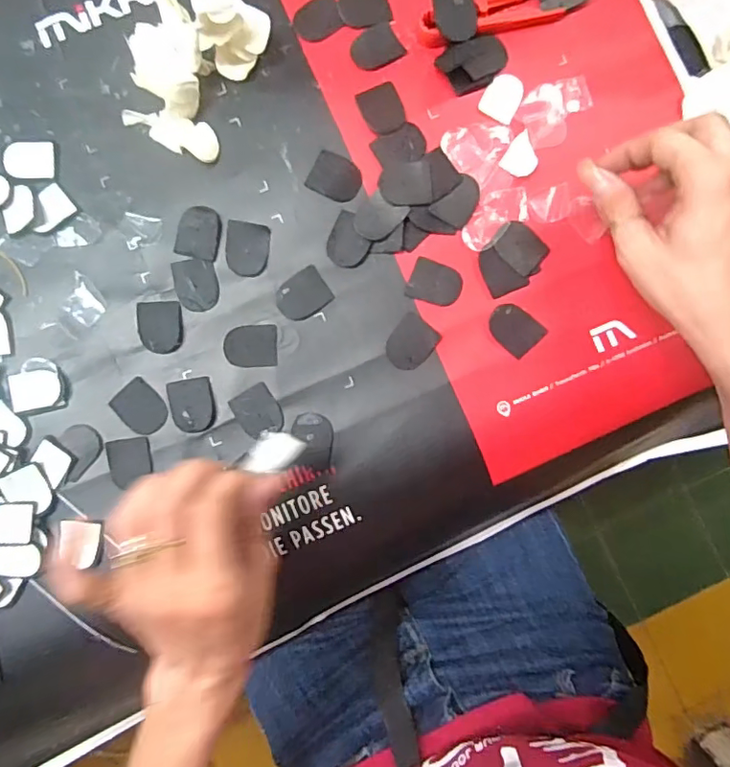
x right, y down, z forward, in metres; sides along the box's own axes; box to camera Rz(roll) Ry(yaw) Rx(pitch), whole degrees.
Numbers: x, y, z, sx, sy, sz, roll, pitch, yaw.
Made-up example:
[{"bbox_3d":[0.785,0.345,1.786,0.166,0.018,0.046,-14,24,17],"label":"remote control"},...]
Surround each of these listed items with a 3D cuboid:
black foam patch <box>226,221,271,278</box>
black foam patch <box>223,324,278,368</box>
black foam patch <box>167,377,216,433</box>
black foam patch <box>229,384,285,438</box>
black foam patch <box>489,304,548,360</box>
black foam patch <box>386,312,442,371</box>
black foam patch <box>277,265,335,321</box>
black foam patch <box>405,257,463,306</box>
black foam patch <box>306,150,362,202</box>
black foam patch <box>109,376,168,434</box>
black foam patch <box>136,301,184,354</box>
[{"bbox_3d":[-0.077,-0.088,0.353,0.028,0.004,0.034,6,93,-2],"label":"black foam patch"},{"bbox_3d":[-0.074,-0.024,0.351,0.034,0.004,0.027,-5,89,-1],"label":"black foam patch"},{"bbox_3d":[-0.112,0.014,0.348,0.028,0.004,0.034,-10,89,-1],"label":"black foam patch"},{"bbox_3d":[-0.069,0.019,0.351,0.027,0.004,0.033,-33,89,-1],"label":"black foam patch"},{"bbox_3d":[0.098,-0.036,0.351,0.034,0.004,0.027,43,89,1],"label":"black foam patch"},{"bbox_3d":[0.030,-0.027,0.353,0.028,0.004,0.034,41,89,1],"label":"black foam patch"},{"bbox_3d":[-0.041,-0.058,0.355,0.034,0.004,0.028,-35,89,-1],"label":"black foam patch"},{"bbox_3d":[0.047,-0.065,0.355,0.034,0.007,0.026,19,88,0],"label":"black foam patch"},{"bbox_3d":[-0.019,-0.136,0.354,0.033,0.005,0.027,24,88,0],"label":"black foam patch"},{"bbox_3d":[-0.145,0.016,0.350,0.035,0.004,0.027,44,89,1],"label":"black foam patch"},{"bbox_3d":[-0.134,-0.037,0.350,0.029,0.004,0.033,-6,89,-1],"label":"black foam patch"}]

